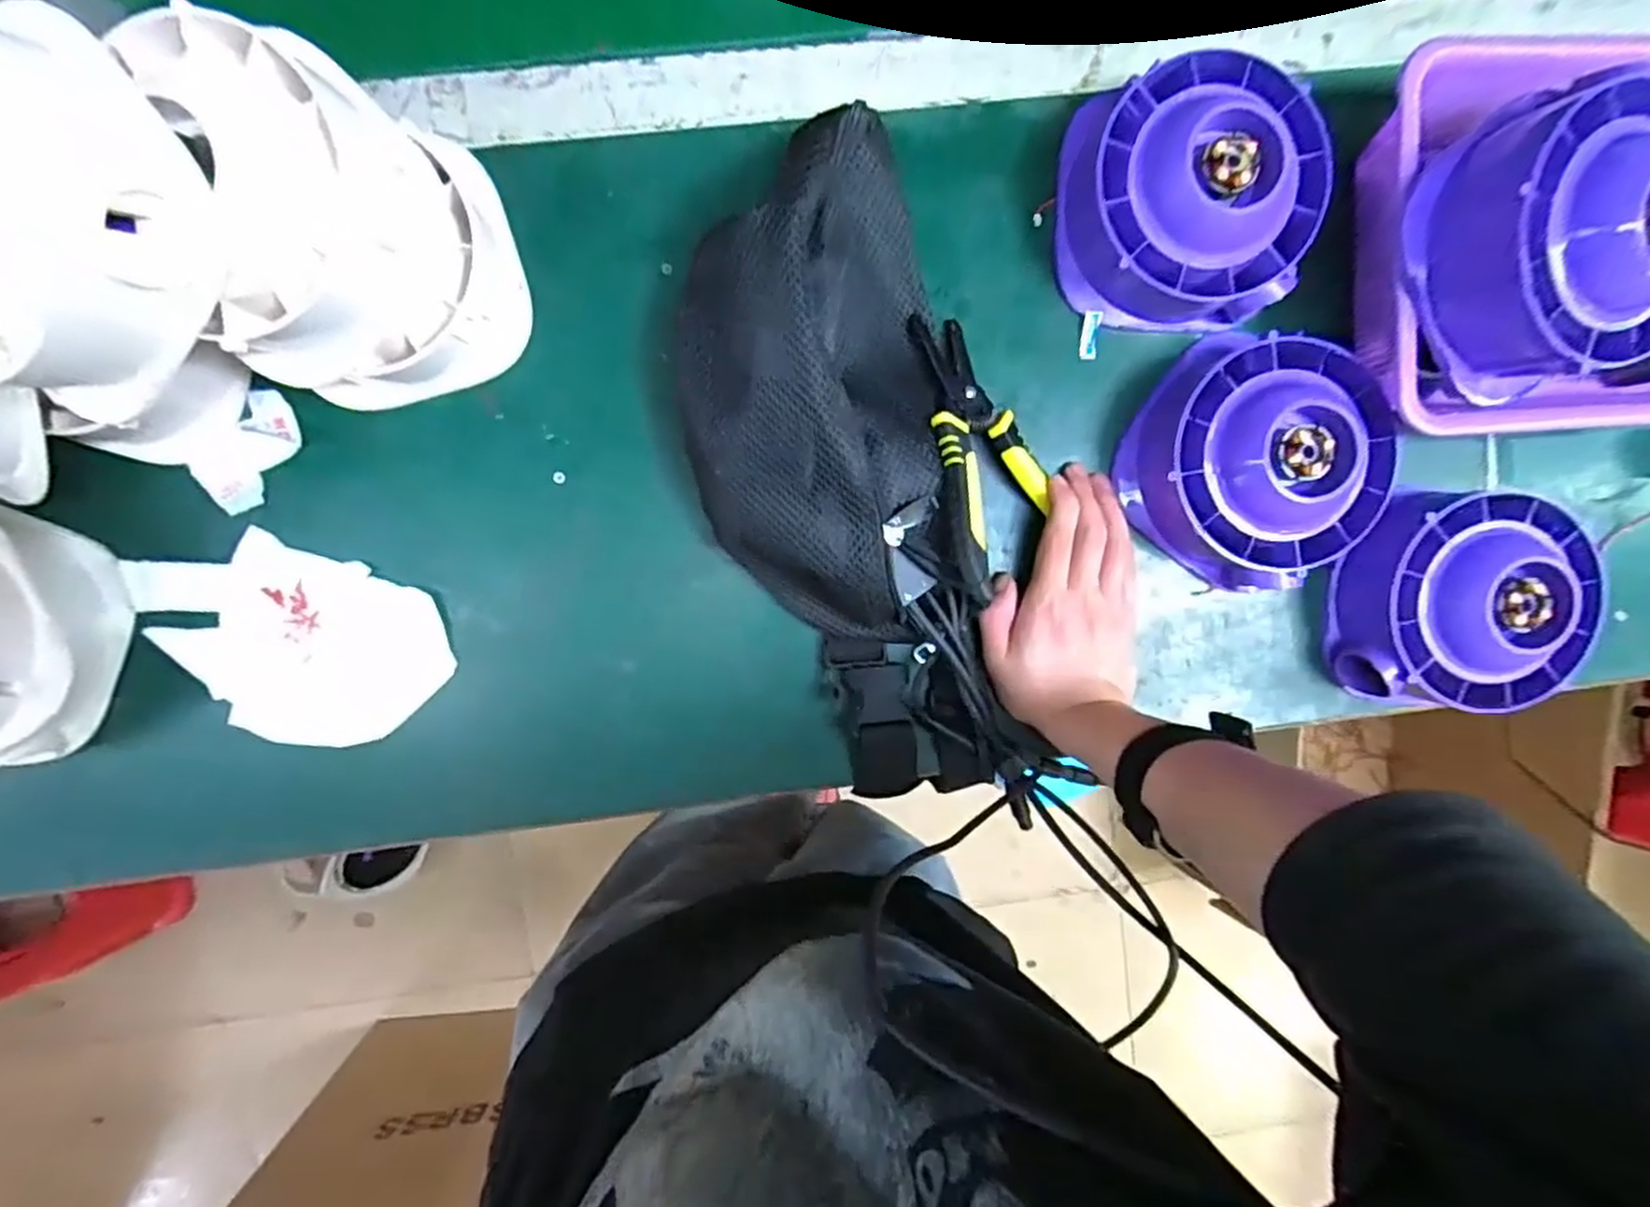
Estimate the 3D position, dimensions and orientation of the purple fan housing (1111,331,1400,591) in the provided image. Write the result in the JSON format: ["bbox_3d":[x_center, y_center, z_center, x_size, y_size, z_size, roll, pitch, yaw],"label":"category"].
[{"bbox_3d":[0.253,-0.082,0.434,0.131,0.066,0.124,0,94,-3],"label":"purple fan housing"}]

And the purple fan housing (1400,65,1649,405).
[{"bbox_3d":[0.373,-0.184,0.377,0.133,0.081,0.142,-15,97,-1],"label":"purple fan housing"}]

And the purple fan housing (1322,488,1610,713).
[{"bbox_3d":[0.382,-0.001,0.445,0.127,0.068,0.127,6,94,-4],"label":"purple fan housing"}]

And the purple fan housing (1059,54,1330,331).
[{"bbox_3d":[0.206,-0.230,0.417,0.133,0.065,0.131,1,94,-3],"label":"purple fan housing"}]

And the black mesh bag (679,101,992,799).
[{"bbox_3d":[0.008,-0.055,0.411,0.153,0.076,0.377,-10,95,-2],"label":"black mesh bag"}]

